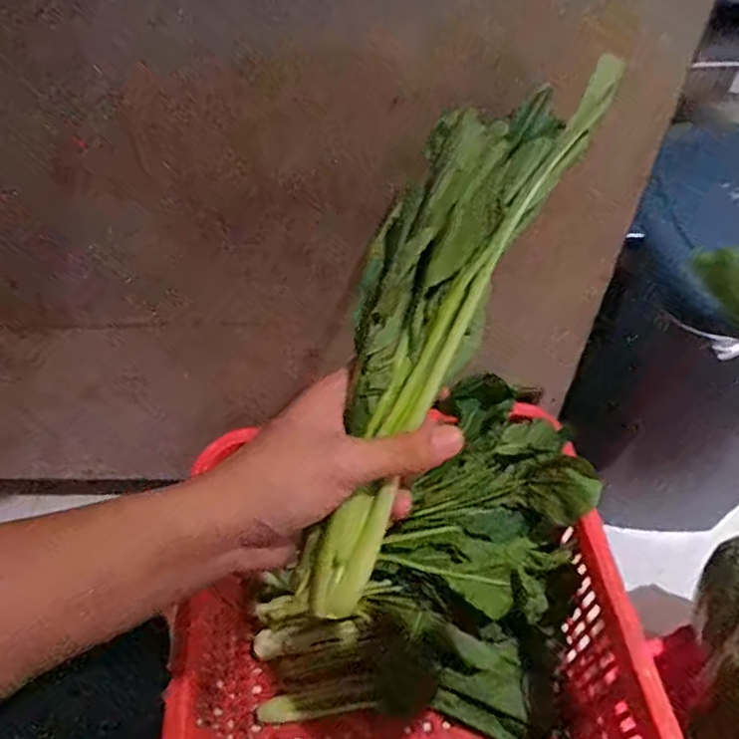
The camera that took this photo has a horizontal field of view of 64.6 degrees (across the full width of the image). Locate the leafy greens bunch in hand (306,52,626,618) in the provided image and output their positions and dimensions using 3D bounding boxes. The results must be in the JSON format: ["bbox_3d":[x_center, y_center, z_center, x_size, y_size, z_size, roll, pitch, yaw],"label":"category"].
[{"bbox_3d":[0.036,-0.030,0.331,0.076,0.059,0.325,22,84,20],"label":"leafy greens bunch in hand"}]

